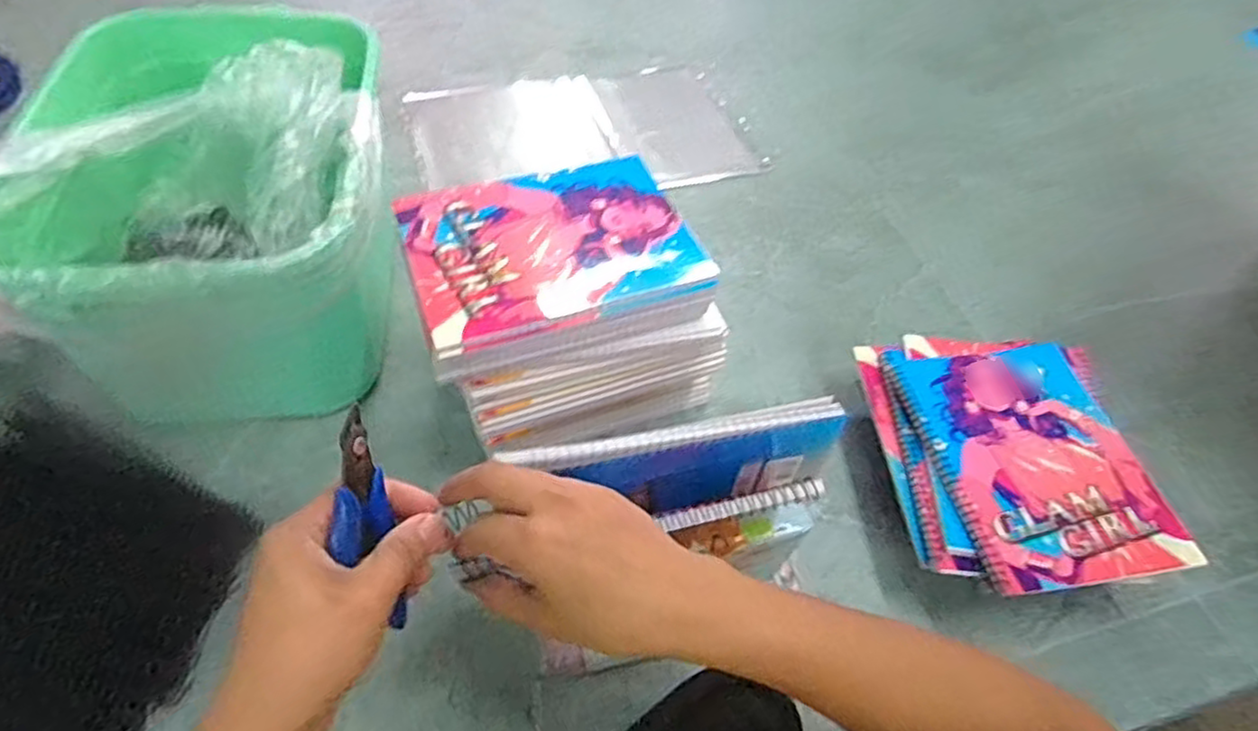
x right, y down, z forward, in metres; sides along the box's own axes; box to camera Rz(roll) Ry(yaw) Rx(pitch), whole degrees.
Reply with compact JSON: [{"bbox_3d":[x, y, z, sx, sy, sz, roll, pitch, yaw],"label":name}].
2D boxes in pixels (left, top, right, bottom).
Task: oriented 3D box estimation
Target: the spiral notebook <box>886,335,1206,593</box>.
[{"bbox_3d":[0.306,0.067,0.530,0.152,0.014,0.196,-6,52,-7],"label":"spiral notebook"}]

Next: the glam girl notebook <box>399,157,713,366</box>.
[{"bbox_3d":[-0.055,-0.088,0.495,0.195,0.014,0.144,-16,54,-14],"label":"glam girl notebook"}]

